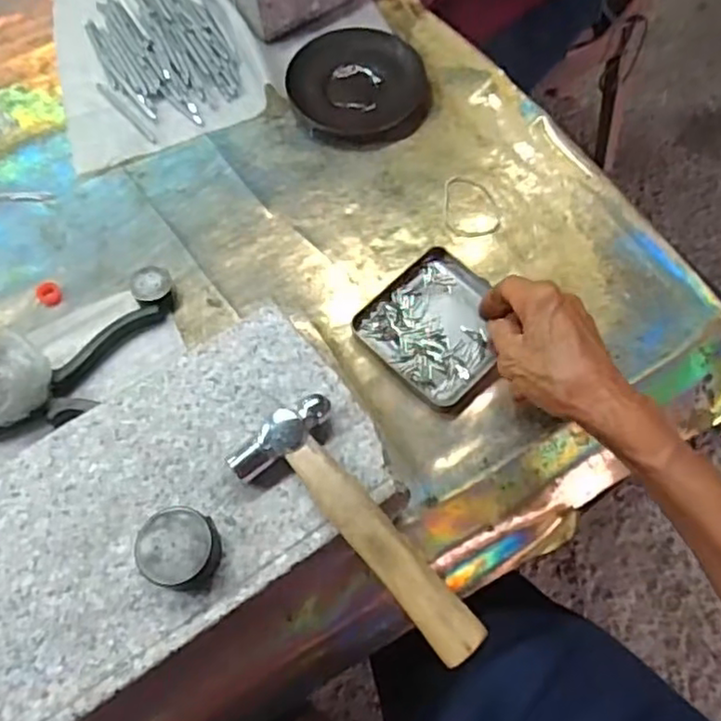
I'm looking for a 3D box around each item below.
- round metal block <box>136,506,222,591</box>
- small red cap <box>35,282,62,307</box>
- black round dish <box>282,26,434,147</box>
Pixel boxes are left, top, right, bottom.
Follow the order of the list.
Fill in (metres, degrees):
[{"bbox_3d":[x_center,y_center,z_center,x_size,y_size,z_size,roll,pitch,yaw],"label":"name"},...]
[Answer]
[{"bbox_3d":[-0.090,0.094,0.330,0.037,0.021,0.036,-1,65,2],"label":"round metal block"},{"bbox_3d":[-0.234,-0.051,0.497,0.018,0.007,0.018,0,65,0],"label":"small red cap"},{"bbox_3d":[-0.001,-0.239,0.577,0.116,0.018,0.117,-1,65,2],"label":"black round dish"}]

